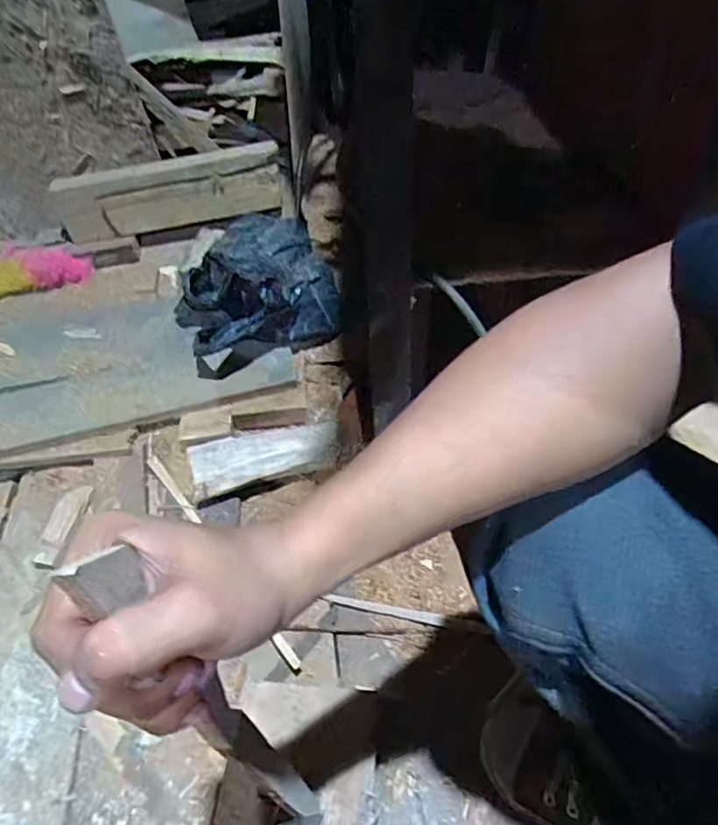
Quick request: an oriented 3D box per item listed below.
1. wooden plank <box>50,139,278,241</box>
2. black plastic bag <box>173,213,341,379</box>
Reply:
[{"bbox_3d":[-0.357,-0.415,1.076,0.425,0.128,0.074,-13,48,-5],"label":"wooden plank"},{"bbox_3d":[-0.161,-0.197,0.881,0.258,0.128,0.211,-25,50,-15],"label":"black plastic bag"}]

